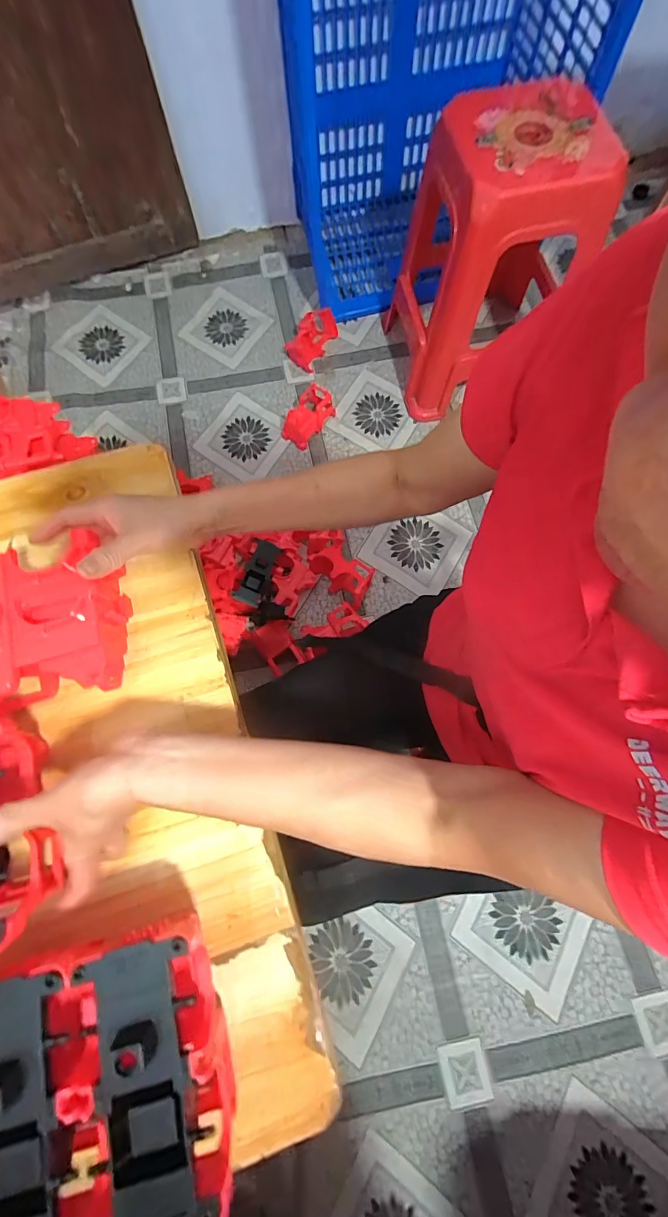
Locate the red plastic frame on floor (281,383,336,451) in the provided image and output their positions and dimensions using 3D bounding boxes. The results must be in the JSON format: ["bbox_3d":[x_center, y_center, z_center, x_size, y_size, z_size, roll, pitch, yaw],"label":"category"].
[{"bbox_3d":[-0.072,-0.512,1.129,0.099,0.066,0.159,29,76,9],"label":"red plastic frame on floor"}]

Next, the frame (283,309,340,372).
[{"bbox_3d":[-0.061,-0.780,1.206,0.093,0.070,0.175,28,76,9],"label":"frame"}]

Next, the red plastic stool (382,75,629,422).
[{"bbox_3d":[0.362,-0.799,0.995,0.377,0.474,0.368,-12,73,-2],"label":"red plastic stool"}]

